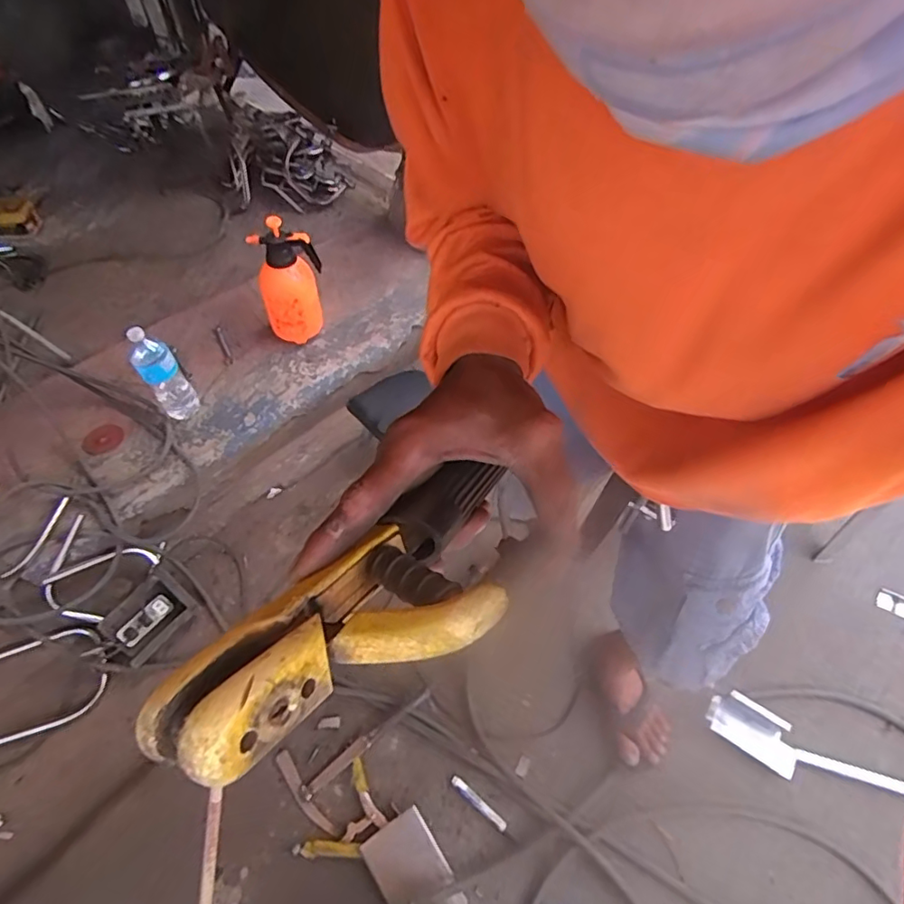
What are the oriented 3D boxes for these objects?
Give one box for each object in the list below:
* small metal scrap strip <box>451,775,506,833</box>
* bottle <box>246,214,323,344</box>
[{"bbox_3d":[0.044,0.595,0.930,0.112,0.012,0.017,36,61,19],"label":"small metal scrap strip"},{"bbox_3d":[-0.397,-0.415,1.353,0.147,0.274,0.112,-18,58,-13],"label":"bottle"}]

